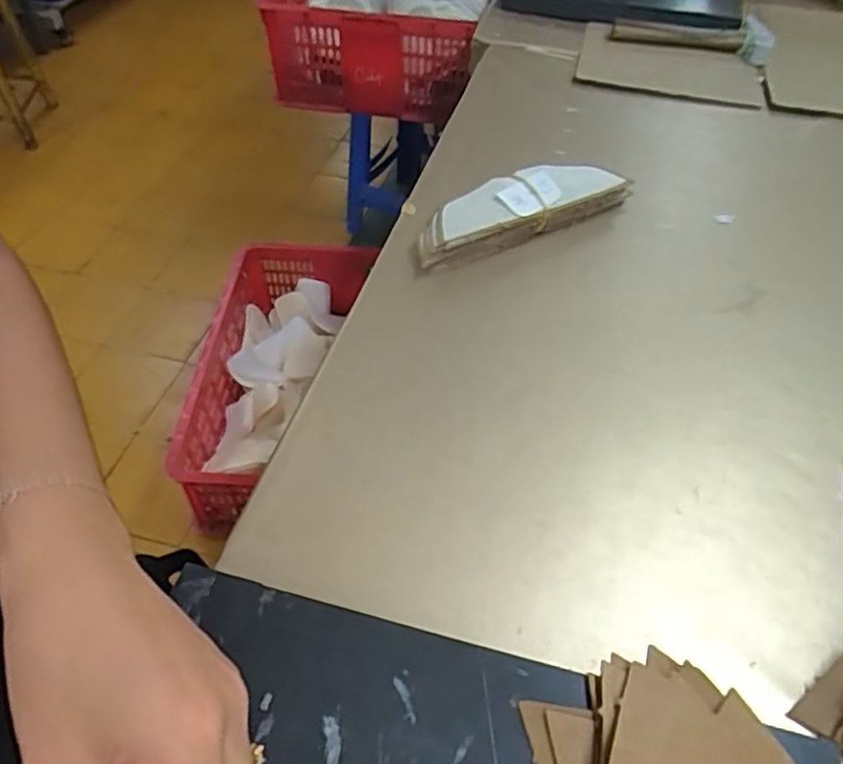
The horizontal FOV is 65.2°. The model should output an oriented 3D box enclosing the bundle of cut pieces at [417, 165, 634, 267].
[{"bbox_3d":[0.083,-0.140,0.543,0.194,0.042,0.046,-21,52,-19],"label":"bundle of cut pieces"}]

